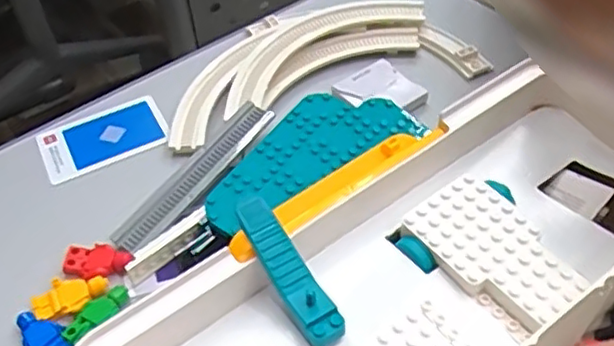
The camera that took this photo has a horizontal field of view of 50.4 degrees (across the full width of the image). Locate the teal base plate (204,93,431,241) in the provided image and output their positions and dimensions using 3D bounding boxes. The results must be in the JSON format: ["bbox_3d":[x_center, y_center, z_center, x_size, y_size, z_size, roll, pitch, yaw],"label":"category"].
[{"bbox_3d":[-0.003,-0.015,0.402,0.146,0.011,0.068,-27,45,-20],"label":"teal base plate"}]

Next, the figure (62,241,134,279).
[{"bbox_3d":[-0.117,0.049,0.371,0.039,0.013,0.022,8,49,12],"label":"figure"}]

